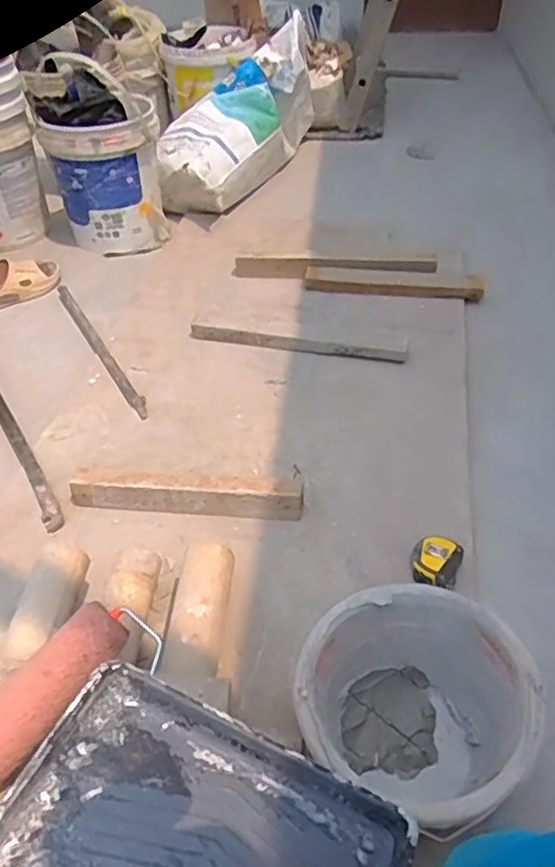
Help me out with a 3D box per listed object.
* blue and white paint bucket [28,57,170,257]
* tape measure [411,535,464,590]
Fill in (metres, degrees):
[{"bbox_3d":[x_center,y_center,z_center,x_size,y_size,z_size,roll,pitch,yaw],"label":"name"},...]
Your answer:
[{"bbox_3d":[-0.460,-0.737,1.688,0.292,0.395,0.307,-14,46,-12],"label":"blue and white paint bucket"},{"bbox_3d":[0.237,0.192,0.954,0.070,0.033,0.074,17,48,18],"label":"tape measure"}]

